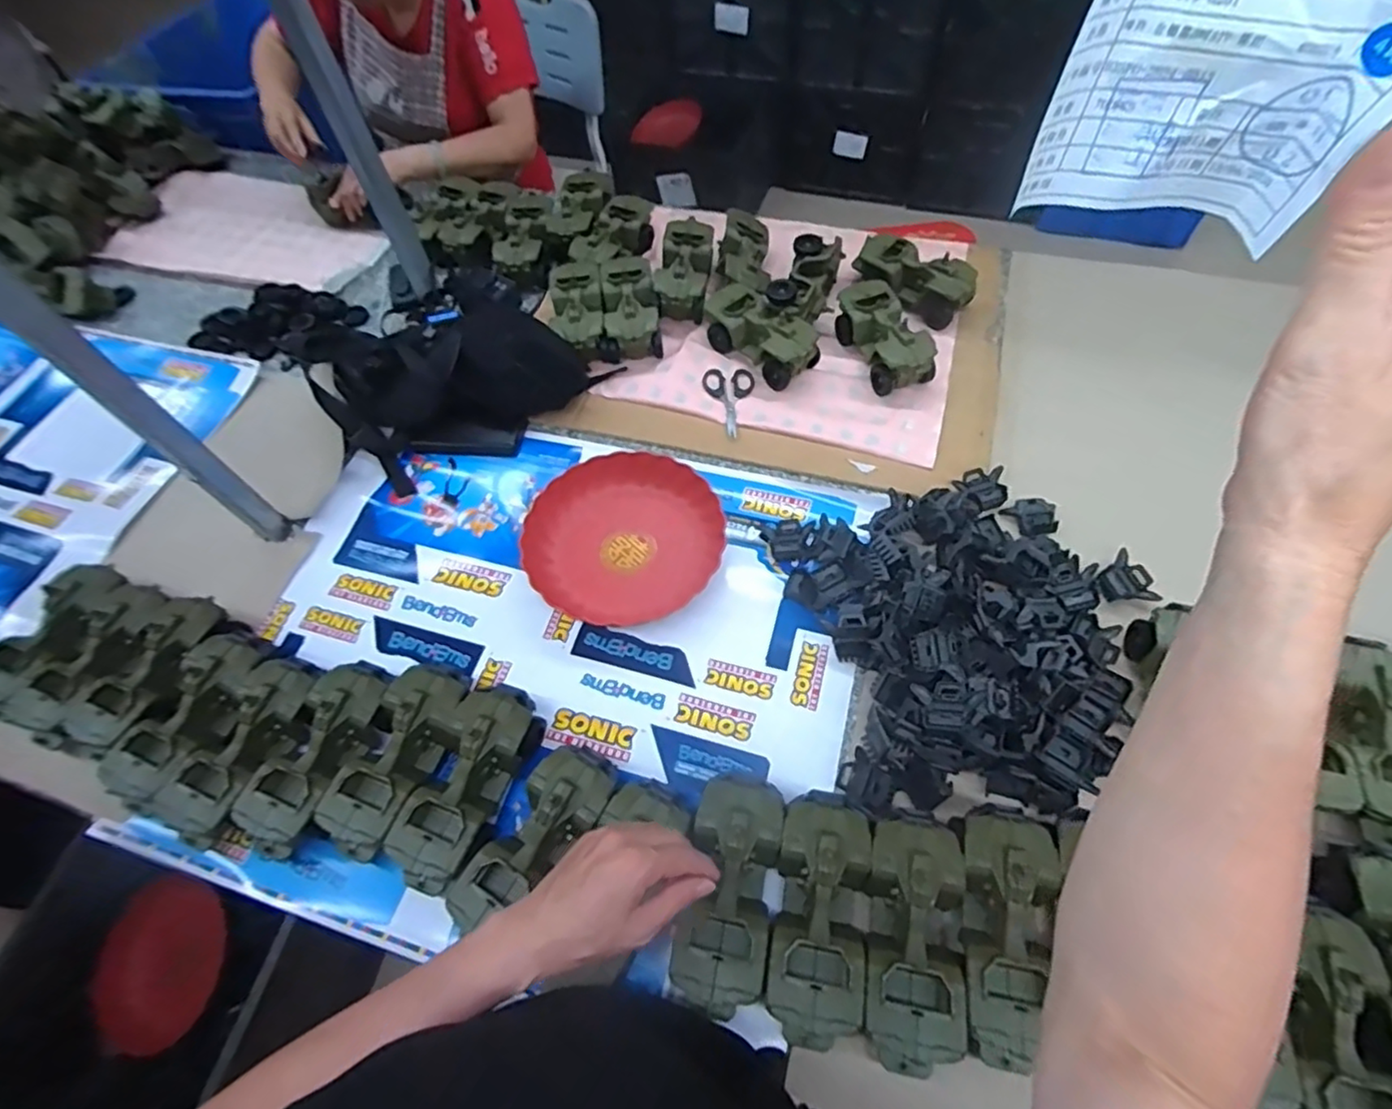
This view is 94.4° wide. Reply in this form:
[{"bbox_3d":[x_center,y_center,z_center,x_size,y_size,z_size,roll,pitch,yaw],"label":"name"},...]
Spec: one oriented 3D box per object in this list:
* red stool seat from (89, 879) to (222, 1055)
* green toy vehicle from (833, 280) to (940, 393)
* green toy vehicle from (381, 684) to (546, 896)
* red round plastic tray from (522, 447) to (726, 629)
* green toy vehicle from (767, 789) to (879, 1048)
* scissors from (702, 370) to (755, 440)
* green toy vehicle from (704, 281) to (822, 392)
[{"bbox_3d":[-0.855,0.652,1.032,0.222,0.035,0.231,3,60,6],"label":"red stool seat"},{"bbox_3d":[0.270,-0.318,0.930,0.083,0.072,0.177,-19,60,-7],"label":"green toy vehicle"},{"bbox_3d":[-0.231,0.230,0.649,0.083,0.078,0.197,16,62,13],"label":"green toy vehicle"},{"bbox_3d":[-0.087,-0.023,0.806,0.227,0.045,0.226,-2,59,3],"label":"red round plastic tray"},{"bbox_3d":[0.114,0.319,0.577,0.096,0.077,0.189,7,60,8],"label":"green toy vehicle"},{"bbox_3d":[0.043,-0.222,0.934,0.072,0.009,0.127,6,60,8],"label":"scissors"},{"bbox_3d":[0.100,-0.331,0.950,0.109,0.071,0.178,-41,65,-18],"label":"green toy vehicle"}]

